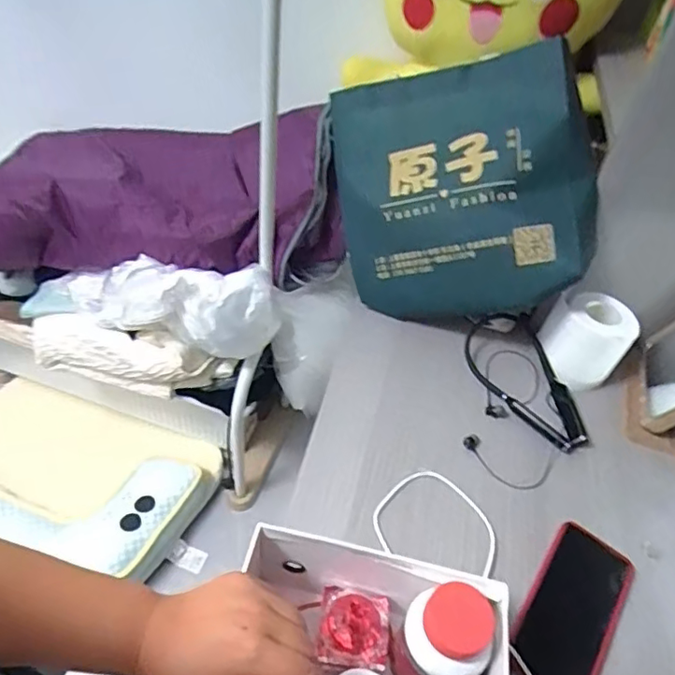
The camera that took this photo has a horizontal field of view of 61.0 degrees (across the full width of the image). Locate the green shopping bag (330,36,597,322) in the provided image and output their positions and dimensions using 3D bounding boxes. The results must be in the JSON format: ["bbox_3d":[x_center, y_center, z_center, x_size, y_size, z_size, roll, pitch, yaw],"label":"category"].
[{"bbox_3d":[0.149,-0.186,0.739,0.326,0.318,0.083,0,3,33],"label":"green shopping bag"}]

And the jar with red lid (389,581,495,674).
[{"bbox_3d":[0.080,0.246,0.459,0.055,0.126,0.062,-8,47,-15],"label":"jar with red lid"}]

